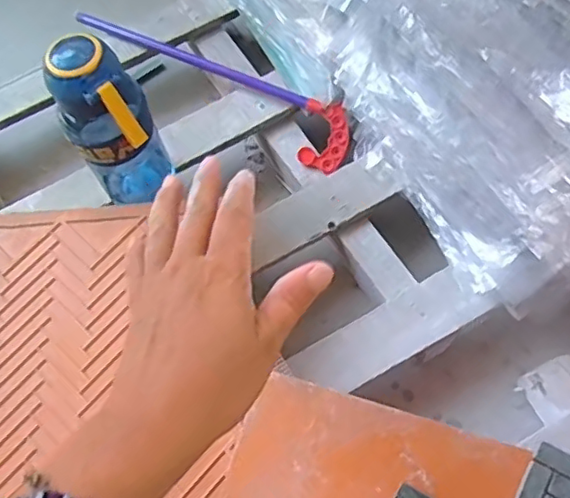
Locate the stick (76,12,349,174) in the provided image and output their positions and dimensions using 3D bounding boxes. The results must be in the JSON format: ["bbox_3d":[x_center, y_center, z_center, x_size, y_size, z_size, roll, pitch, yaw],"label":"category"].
[{"bbox_3d":[-0.096,-0.210,0.754,0.391,0.019,0.076,27,94,11],"label":"stick"}]

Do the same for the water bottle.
[{"bbox_3d":[-0.172,-0.117,0.607,0.080,0.203,0.073,-2,69,1],"label":"water bottle"}]

